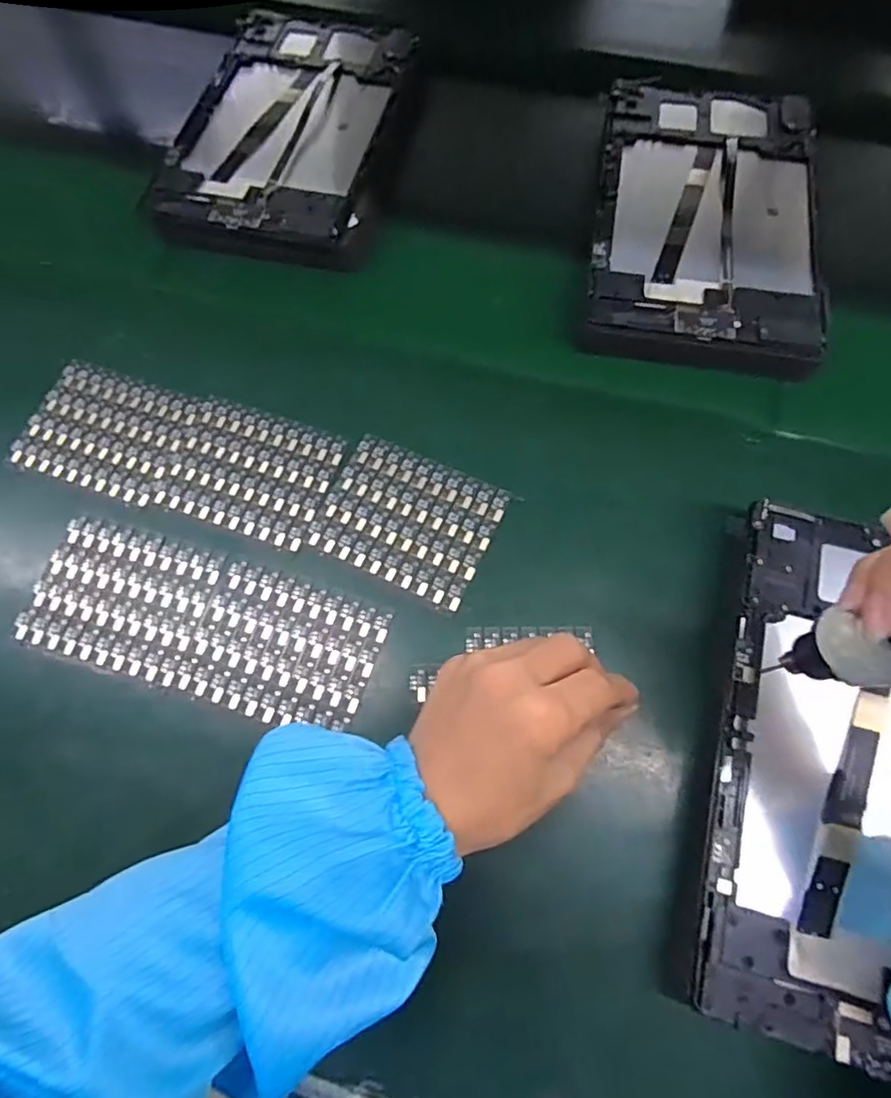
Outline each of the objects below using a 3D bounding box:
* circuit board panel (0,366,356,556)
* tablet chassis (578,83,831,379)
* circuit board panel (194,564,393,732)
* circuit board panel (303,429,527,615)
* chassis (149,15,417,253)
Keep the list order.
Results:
[{"bbox_3d":[-0.169,-0.063,0.367,0.200,0.004,0.081,16,72,7],"label":"circuit board panel"},{"bbox_3d":[0.184,-0.244,0.411,0.150,0.027,0.279,9,71,4],"label":"tablet chassis"},{"bbox_3d":[-0.088,0.056,0.322,0.100,0.004,0.075,17,72,7],"label":"circuit board panel"},{"bbox_3d":[-0.022,-0.018,0.347,0.100,0.004,0.082,25,73,9],"label":"circuit board panel"},{"bbox_3d":[-0.122,-0.336,0.448,0.149,0.010,0.245,12,71,5],"label":"chassis"}]

